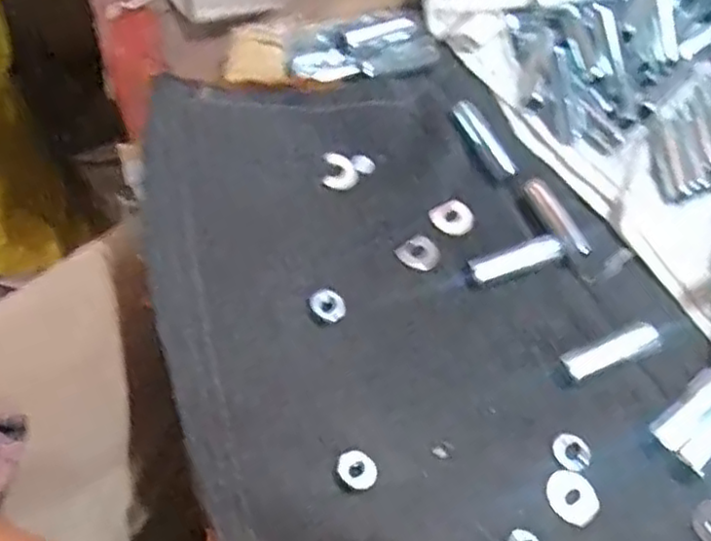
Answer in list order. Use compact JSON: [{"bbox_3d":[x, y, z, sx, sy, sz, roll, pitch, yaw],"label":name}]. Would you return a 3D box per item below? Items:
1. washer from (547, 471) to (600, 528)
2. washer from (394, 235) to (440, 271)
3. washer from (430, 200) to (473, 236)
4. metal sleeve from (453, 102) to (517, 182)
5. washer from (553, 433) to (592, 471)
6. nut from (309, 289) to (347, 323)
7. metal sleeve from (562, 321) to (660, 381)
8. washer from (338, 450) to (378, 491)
[{"bbox_3d":[0.088,0.091,0.279,0.019,0.004,0.022,-30,69,-17],"label":"washer"},{"bbox_3d":[0.030,-0.009,0.325,0.018,0.004,0.017,2,63,-3],"label":"washer"},{"bbox_3d":[0.047,-0.026,0.337,0.019,0.004,0.018,2,63,-3],"label":"washer"},{"bbox_3d":[0.064,-0.064,0.346,0.011,0.009,0.043,-27,68,-16],"label":"metal sleeve"},{"bbox_3d":[0.090,0.074,0.287,0.015,0.004,0.014,2,63,-3],"label":"washer"},{"bbox_3d":[-0.012,0.015,0.307,0.015,0.004,0.015,2,63,-3],"label":"nut"},{"bbox_3d":[0.111,0.035,0.302,0.041,0.009,0.013,-18,66,-12],"label":"metal sleeve"},{"bbox_3d":[0.001,0.079,0.275,0.014,0.004,0.016,-30,69,-17],"label":"washer"}]

